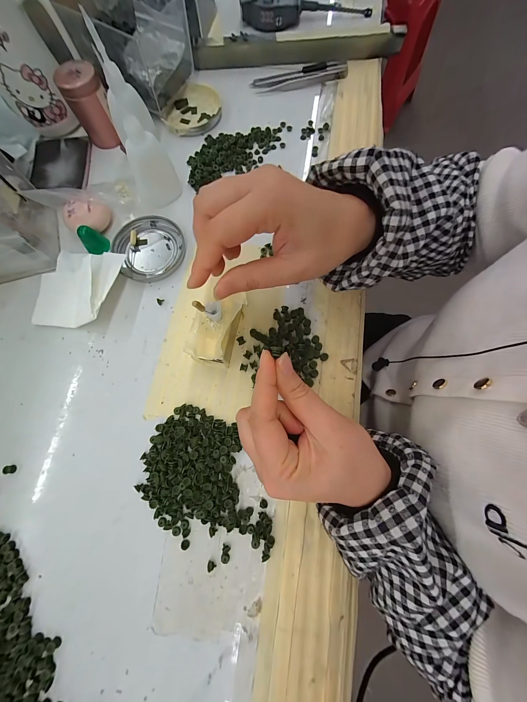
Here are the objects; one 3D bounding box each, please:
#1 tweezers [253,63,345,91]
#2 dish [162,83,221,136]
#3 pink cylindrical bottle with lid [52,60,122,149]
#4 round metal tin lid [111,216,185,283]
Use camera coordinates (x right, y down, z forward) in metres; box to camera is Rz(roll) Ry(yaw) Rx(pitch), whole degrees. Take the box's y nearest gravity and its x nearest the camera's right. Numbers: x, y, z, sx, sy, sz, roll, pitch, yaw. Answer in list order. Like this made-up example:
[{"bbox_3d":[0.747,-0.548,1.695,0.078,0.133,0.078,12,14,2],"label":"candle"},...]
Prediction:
[{"bbox_3d":[0.048,-0.374,0.348,0.124,0.011,0.029,-7,75,-1],"label":"tweezers"},{"bbox_3d":[-0.095,-0.318,0.342,0.074,0.011,0.080,-4,75,0],"label":"dish"},{"bbox_3d":[-0.200,-0.284,0.305,0.043,0.069,0.037,-28,77,-6],"label":"pink cylindrical bottle with lid"},{"bbox_3d":[-0.126,-0.116,0.287,0.075,0.008,0.075,0,75,1],"label":"round metal tin lid"}]

